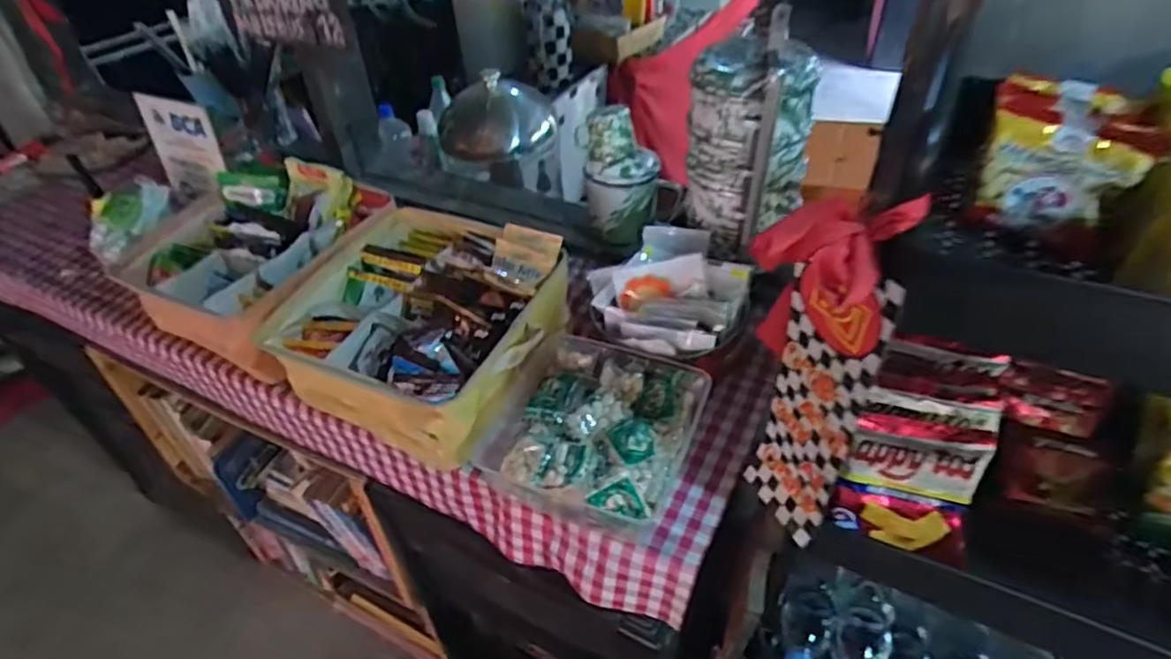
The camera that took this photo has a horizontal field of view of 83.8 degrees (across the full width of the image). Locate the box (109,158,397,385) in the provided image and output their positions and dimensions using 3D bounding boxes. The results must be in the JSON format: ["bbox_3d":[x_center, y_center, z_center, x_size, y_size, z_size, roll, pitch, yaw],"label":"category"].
[{"bbox_3d":[-0.455,-0.107,0.917,0.307,0.120,0.272,18,46,22],"label":"box"}]

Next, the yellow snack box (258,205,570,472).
[{"bbox_3d":[-0.192,-0.015,0.815,0.305,0.142,0.290,22,48,25],"label":"yellow snack box"}]

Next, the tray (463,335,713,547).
[{"bbox_3d":[0.004,0.107,0.702,0.210,0.081,0.185,18,46,22],"label":"tray"}]

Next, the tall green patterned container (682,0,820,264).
[{"bbox_3d":[0.194,-0.238,0.769,0.139,0.293,0.123,7,43,11],"label":"tall green patterned container"}]

